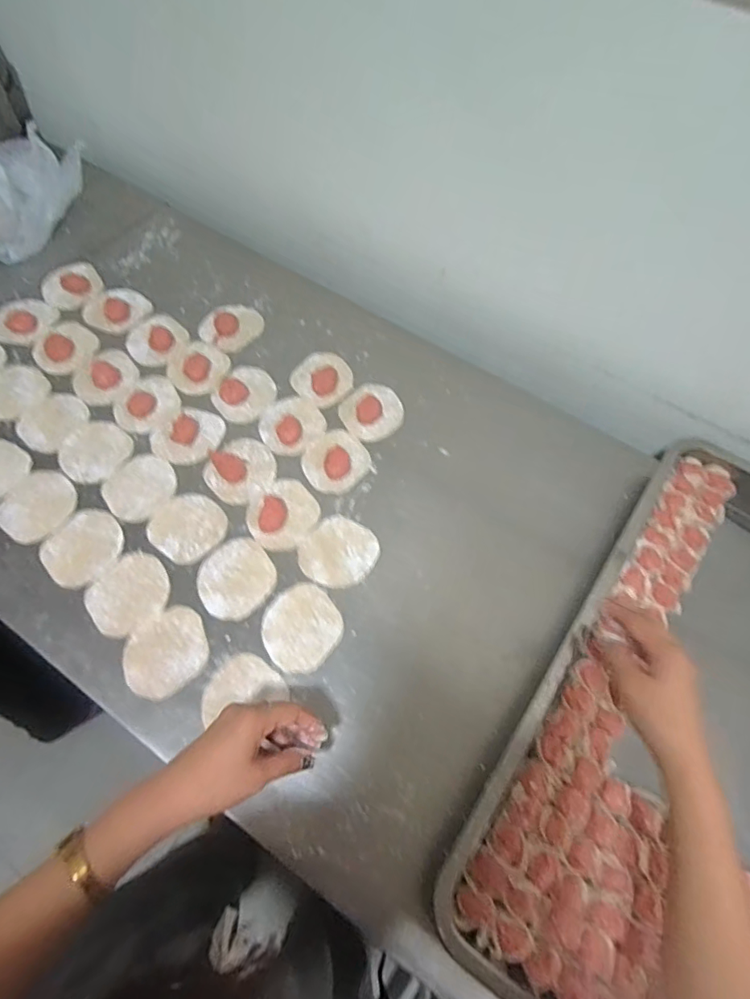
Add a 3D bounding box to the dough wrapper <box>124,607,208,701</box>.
[{"bbox_3d":[-0.217,0.159,0.537,0.084,0.004,0.077,-35,69,-19],"label":"dough wrapper"}]

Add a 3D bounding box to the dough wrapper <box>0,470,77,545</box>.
[{"bbox_3d":[-0.400,0.005,0.610,0.084,0.006,0.085,2,63,-3],"label":"dough wrapper"}]

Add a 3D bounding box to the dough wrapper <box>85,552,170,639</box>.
[{"bbox_3d":[-0.268,0.102,0.566,0.082,0.005,0.080,-35,69,-19],"label":"dough wrapper"}]

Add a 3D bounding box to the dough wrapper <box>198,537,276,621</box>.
[{"bbox_3d":[-0.155,0.086,0.576,0.080,0.004,0.089,-24,65,-14],"label":"dough wrapper"}]

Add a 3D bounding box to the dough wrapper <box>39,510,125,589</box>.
[{"bbox_3d":[-0.332,0.053,0.589,0.081,0.006,0.085,2,63,-3],"label":"dough wrapper"}]

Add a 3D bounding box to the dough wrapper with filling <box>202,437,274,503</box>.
[{"bbox_3d":[-0.168,-0.039,0.643,0.087,0.008,0.083,-39,70,-20],"label":"dough wrapper with filling"}]

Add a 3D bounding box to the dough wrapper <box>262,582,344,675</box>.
[{"bbox_3d":[-0.078,0.136,0.553,0.079,0.004,0.090,-23,65,-14],"label":"dough wrapper"}]

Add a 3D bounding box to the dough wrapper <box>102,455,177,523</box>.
[{"bbox_3d":[-0.286,-0.016,0.629,0.085,0.006,0.081,2,63,-3],"label":"dough wrapper"}]

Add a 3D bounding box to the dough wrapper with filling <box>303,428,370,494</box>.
[{"bbox_3d":[-0.050,-0.051,0.650,0.084,0.011,0.082,-36,69,-19],"label":"dough wrapper with filling"}]

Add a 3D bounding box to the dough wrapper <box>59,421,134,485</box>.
[{"bbox_3d":[-0.354,-0.062,0.652,0.083,0.008,0.083,1,62,-2],"label":"dough wrapper"}]

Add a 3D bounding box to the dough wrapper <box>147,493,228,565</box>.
[{"bbox_3d":[-0.219,0.032,0.607,0.084,0.007,0.079,1,62,-2],"label":"dough wrapper"}]

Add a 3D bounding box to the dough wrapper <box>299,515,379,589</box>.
[{"bbox_3d":[-0.041,0.060,0.594,0.081,0.004,0.084,2,63,-3],"label":"dough wrapper"}]

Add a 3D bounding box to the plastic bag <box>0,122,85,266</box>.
[{"bbox_3d":[-0.582,-0.489,0.799,0.143,0.112,0.272,19,63,8],"label":"plastic bag"}]

